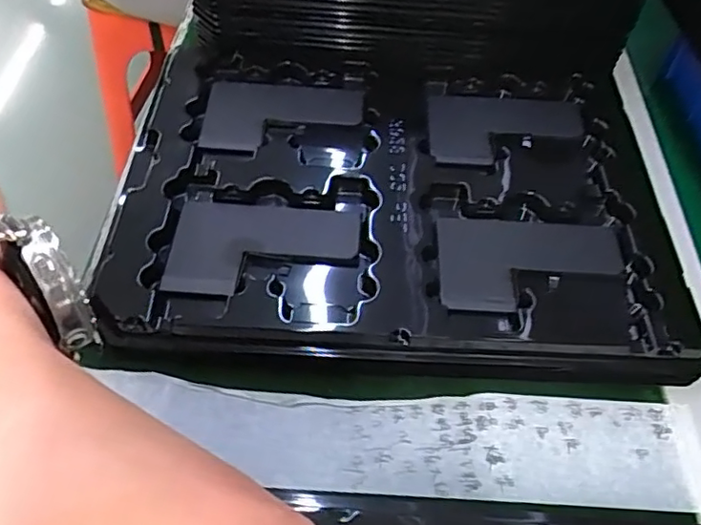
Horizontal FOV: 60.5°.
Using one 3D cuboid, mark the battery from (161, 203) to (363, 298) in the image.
[{"bbox_3d":[-0.044,-0.007,0.310,0.096,0.005,0.058,4,55,0],"label":"battery"}]

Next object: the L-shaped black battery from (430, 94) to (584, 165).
[{"bbox_3d":[0.096,-0.081,0.369,0.095,0.007,0.060,5,55,1],"label":"L-shaped black battery"}]

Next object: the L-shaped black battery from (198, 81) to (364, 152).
[{"bbox_3d":[-0.043,-0.088,0.372,0.096,0.007,0.062,5,55,1],"label":"L-shaped black battery"}]

